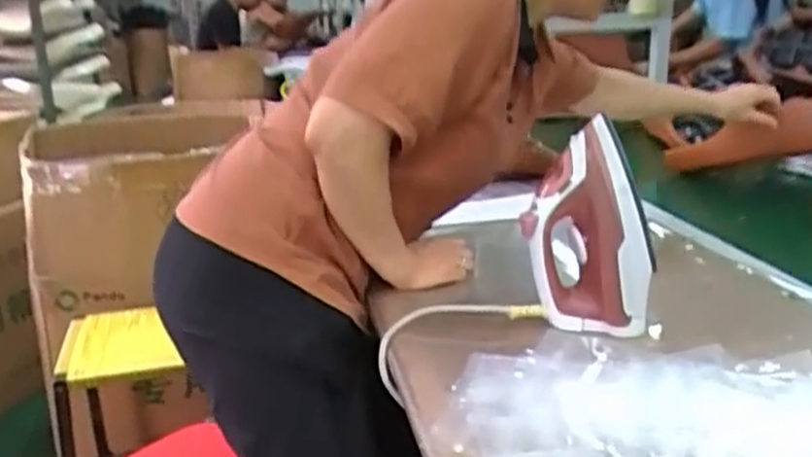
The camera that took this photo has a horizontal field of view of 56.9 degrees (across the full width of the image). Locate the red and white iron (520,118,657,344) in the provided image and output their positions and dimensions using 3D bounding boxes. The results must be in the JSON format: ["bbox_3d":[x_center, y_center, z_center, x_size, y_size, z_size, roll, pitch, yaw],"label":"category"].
[{"bbox_3d":[0.196,0.004,0.806,0.130,0.220,0.104,3,16,10],"label":"red and white iron"}]

